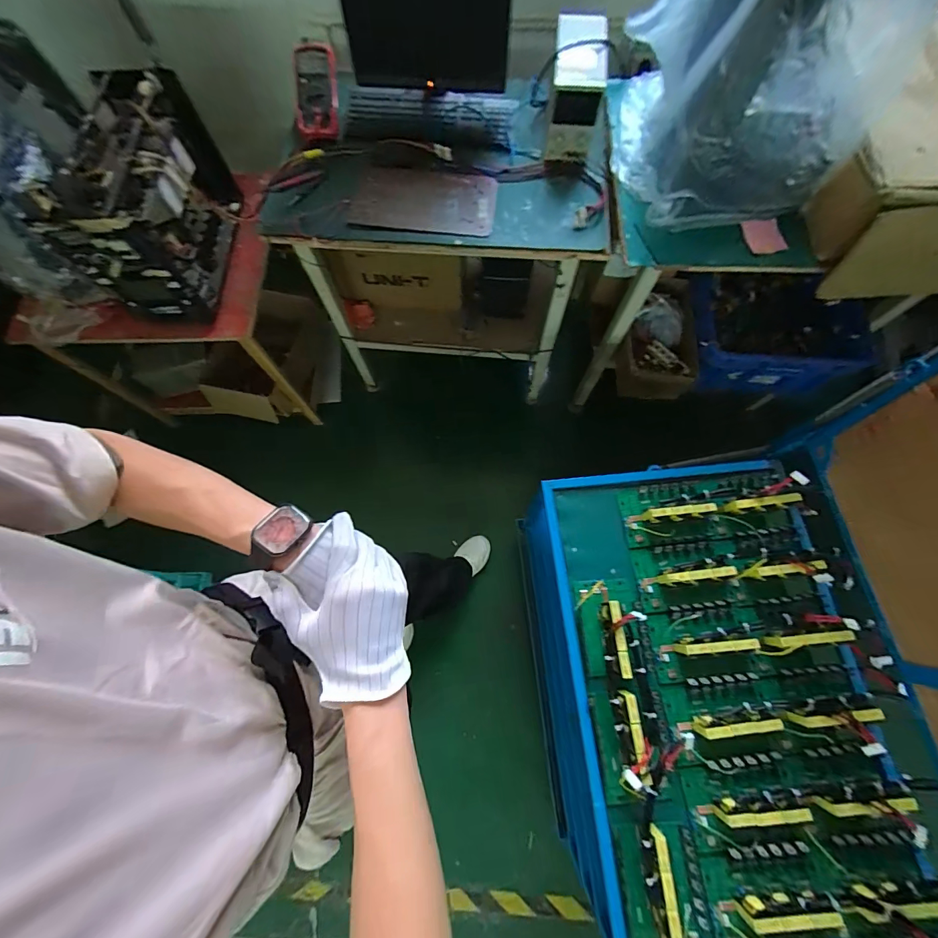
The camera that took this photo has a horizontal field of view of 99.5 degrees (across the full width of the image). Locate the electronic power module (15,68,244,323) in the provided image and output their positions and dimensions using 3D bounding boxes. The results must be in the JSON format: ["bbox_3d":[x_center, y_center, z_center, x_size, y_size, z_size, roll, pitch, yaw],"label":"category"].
[{"bbox_3d":[-0.779,-0.651,0.983,0.273,0.291,0.470,-2,71,0],"label":"electronic power module"}]

